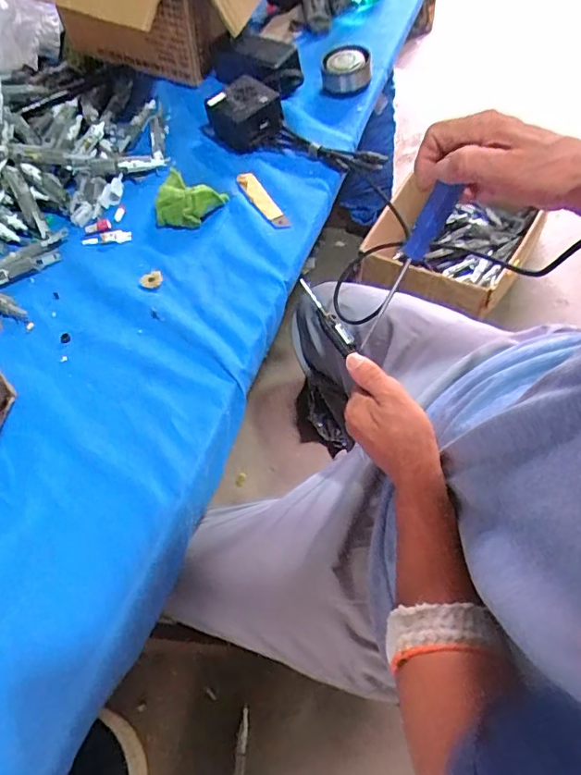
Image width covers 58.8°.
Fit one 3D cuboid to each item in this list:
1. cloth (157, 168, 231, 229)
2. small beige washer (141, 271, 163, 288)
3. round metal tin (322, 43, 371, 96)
[{"bbox_3d":[-0.131,-0.234,0.637,0.086,0.032,0.073,22,68,20],"label":"cloth"},{"bbox_3d":[-0.161,-0.126,0.598,0.024,0.004,0.022,-5,61,9],"label":"small beige washer"},{"bbox_3d":[0.076,-0.436,0.708,0.067,0.036,0.070,0,62,12],"label":"round metal tin"}]

